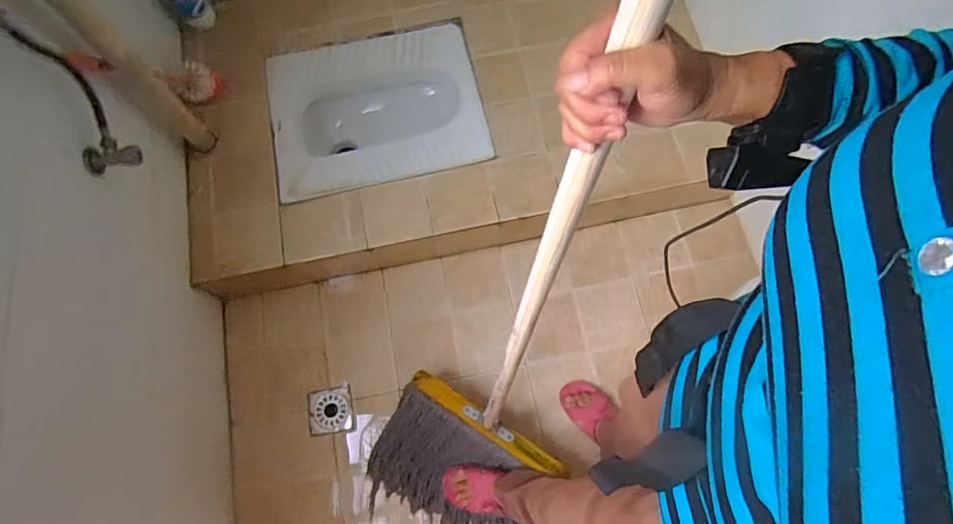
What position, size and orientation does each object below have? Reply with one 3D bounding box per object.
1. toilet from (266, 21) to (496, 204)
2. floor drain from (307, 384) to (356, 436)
[{"bbox_3d":[-0.248,-0.358,1.302,0.510,0.162,0.399,-11,71,-3],"label":"toilet"},{"bbox_3d":[-0.331,0.337,1.157,0.099,0.006,0.103,-9,62,-14],"label":"floor drain"}]

